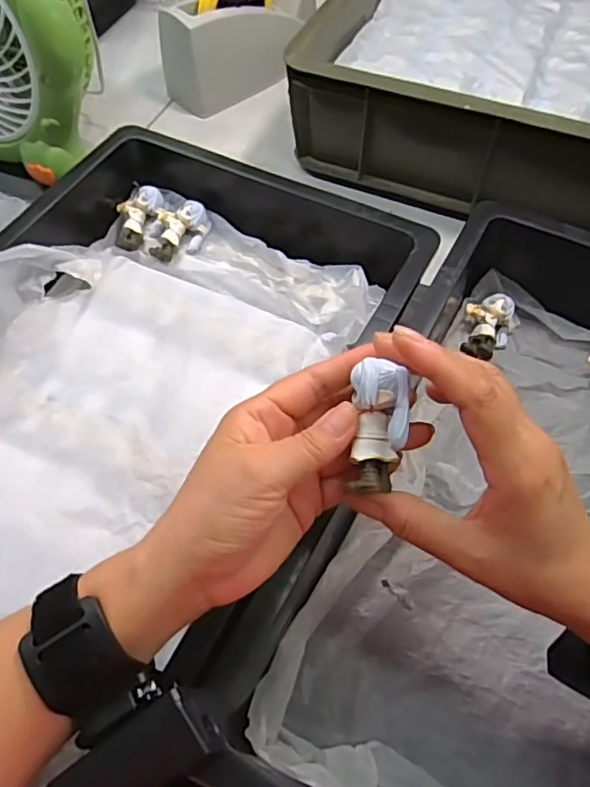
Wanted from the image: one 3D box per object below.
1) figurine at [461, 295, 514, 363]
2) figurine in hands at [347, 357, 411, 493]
[{"bbox_3d":[0.165,-0.056,0.494,0.038,0.024,0.057,10,59,7],"label":"figurine"},{"bbox_3d":[0.038,0.015,0.261,0.024,0.016,0.057,6,93,4],"label":"figurine in hands"}]

